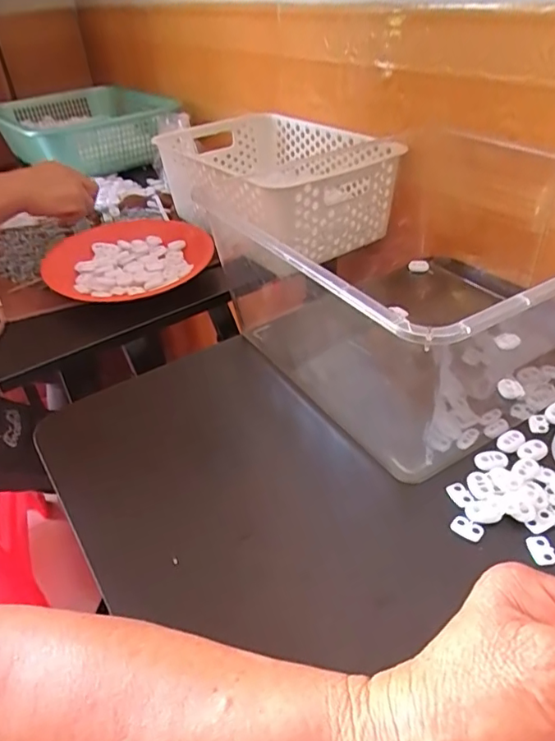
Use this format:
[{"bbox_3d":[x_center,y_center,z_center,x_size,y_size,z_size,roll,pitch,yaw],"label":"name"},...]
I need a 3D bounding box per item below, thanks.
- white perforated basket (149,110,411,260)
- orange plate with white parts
[{"bbox_3d":[-0.013,-0.254,0.722,0.243,0.108,0.329,-24,40,-24],"label":"white perforated basket"},{"bbox_3d":[-0.181,-0.138,0.649,0.190,0.034,0.172,-13,37,-12],"label":"orange plate with white parts"}]

